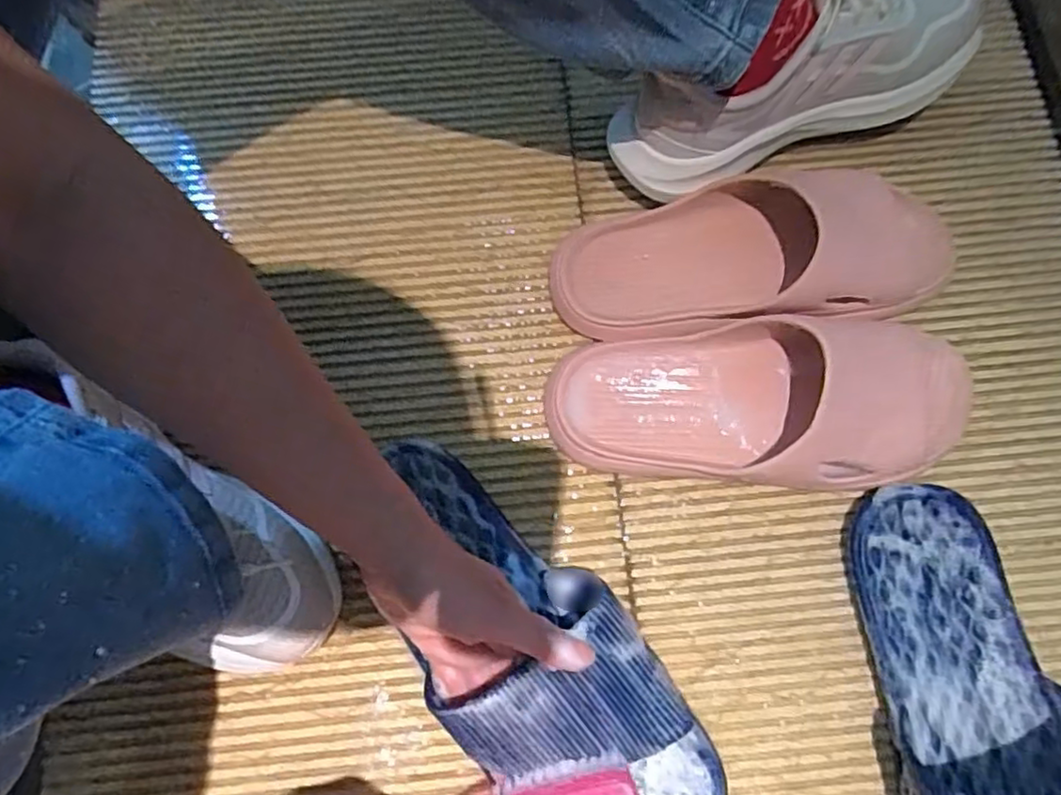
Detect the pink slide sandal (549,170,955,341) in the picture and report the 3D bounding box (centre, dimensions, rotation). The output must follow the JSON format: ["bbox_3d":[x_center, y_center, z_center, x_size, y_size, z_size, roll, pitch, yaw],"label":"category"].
[{"bbox_3d":[0.154,-0.096,0.429,0.275,0.063,0.114,-11,75,-3],"label":"pink slide sandal"}]

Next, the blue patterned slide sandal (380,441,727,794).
[{"bbox_3d":[-0.003,0.140,0.365,0.110,0.062,0.271,-33,75,-9],"label":"blue patterned slide sandal"}]

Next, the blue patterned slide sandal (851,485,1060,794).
[{"bbox_3d":[0.250,0.184,0.349,0.102,0.074,0.269,-4,75,-2],"label":"blue patterned slide sandal"}]

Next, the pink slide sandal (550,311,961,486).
[{"bbox_3d":[0.146,0.003,0.401,0.272,0.067,0.105,0,75,-1],"label":"pink slide sandal"}]

